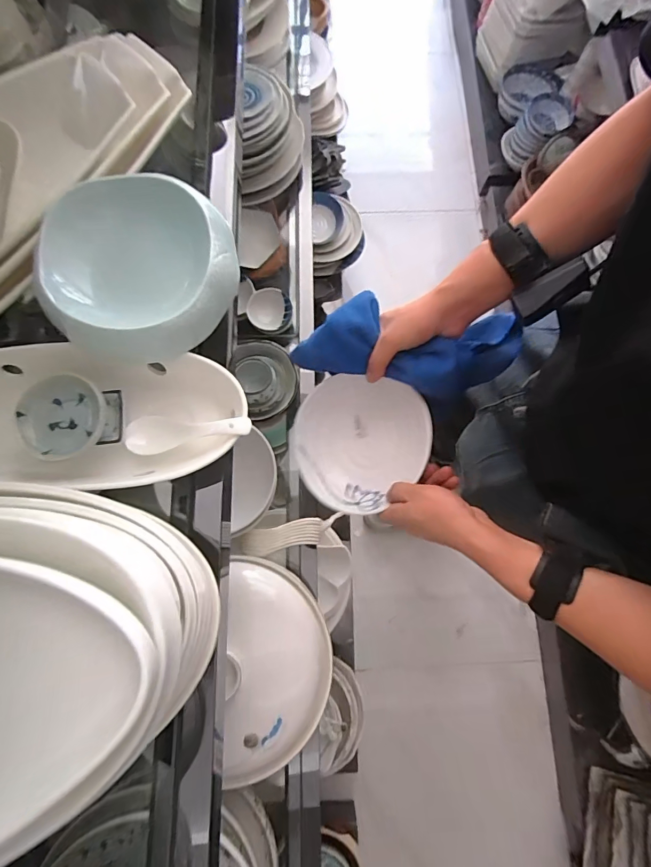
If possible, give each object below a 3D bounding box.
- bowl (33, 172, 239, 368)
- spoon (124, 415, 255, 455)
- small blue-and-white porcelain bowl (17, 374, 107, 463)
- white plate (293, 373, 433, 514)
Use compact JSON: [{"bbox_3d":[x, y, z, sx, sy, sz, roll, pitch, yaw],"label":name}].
[{"bbox_3d":[-0.172,-0.161,0.411,0.161,0.067,0.171,0,76,-1],"label":"bowl"},{"bbox_3d":[-0.132,-0.004,0.415,0.130,0.024,0.039,-7,76,15],"label":"spoon"},{"bbox_3d":[-0.253,-0.015,0.405,0.075,0.015,0.075,0,76,-1],"label":"small blue-and-white porcelain bowl"},{"bbox_3d":[0.051,0.012,0.555,0.175,0.035,0.172,0,76,-1],"label":"white plate"}]

